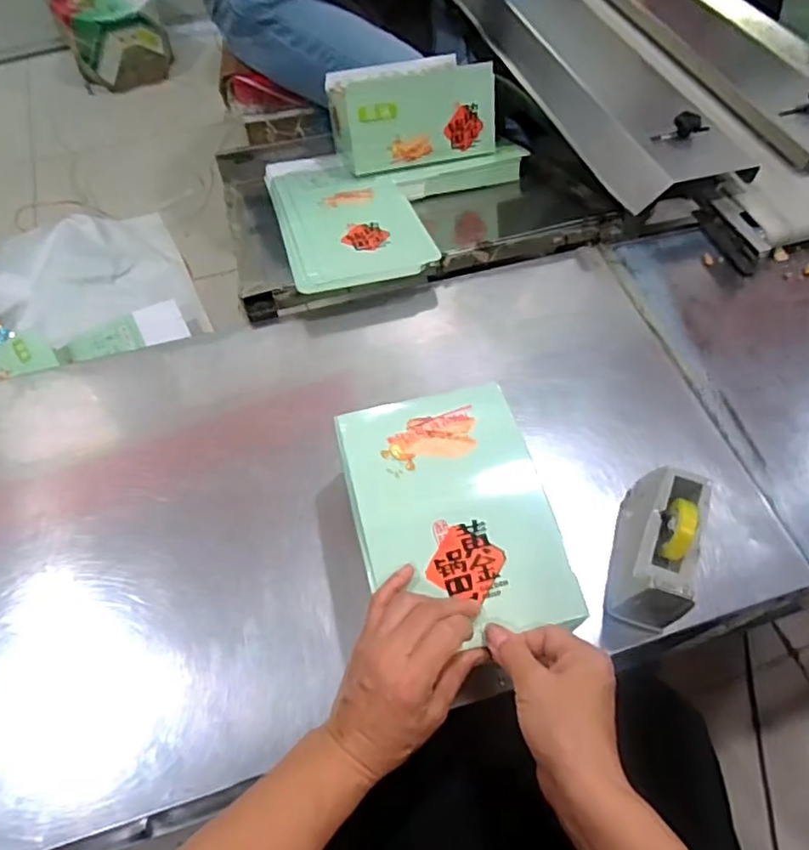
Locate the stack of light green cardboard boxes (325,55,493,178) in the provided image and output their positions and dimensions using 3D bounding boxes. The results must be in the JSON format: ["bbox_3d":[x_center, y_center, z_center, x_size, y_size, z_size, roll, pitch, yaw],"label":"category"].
[{"bbox_3d":[0.011,-0.511,0.988,0.247,0.149,0.126,-12,34,-8],"label":"stack of light green cardboard boxes"}]

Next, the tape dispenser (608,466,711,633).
[{"bbox_3d":[0.237,0.119,0.575,0.063,0.101,0.132,16,58,10],"label":"tape dispenser"}]

